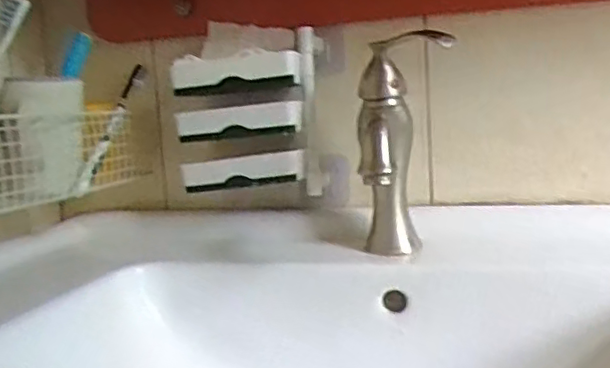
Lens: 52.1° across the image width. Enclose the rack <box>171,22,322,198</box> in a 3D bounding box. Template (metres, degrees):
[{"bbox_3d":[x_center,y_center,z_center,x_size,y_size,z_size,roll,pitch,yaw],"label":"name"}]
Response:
[{"bbox_3d":[-0.056,-0.071,0.612,0.136,0.143,0.079,-5,6,-9],"label":"rack"}]

